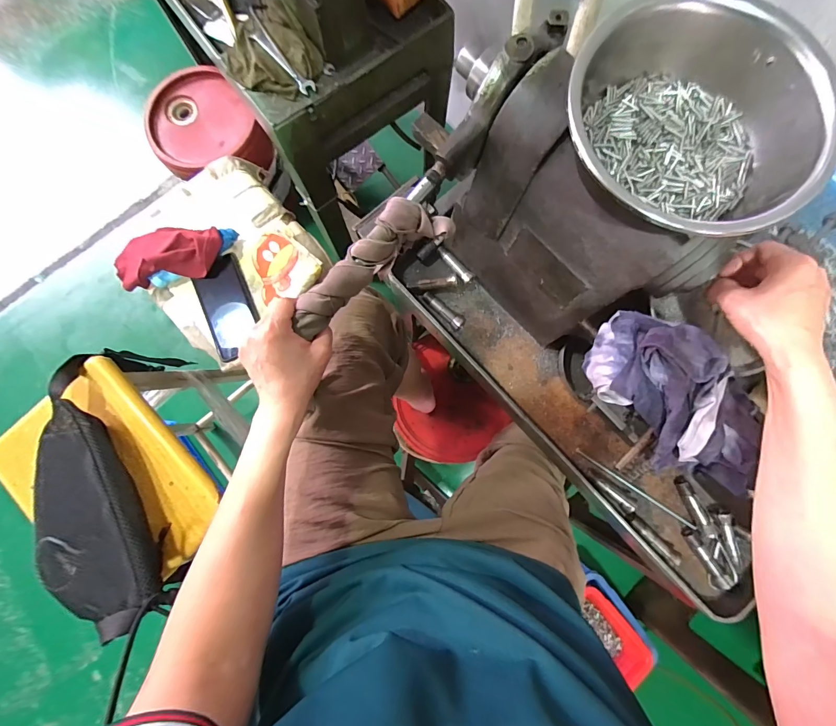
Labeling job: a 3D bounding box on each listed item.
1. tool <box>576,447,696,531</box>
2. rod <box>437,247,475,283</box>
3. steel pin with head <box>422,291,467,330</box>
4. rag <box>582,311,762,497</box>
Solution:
[{"bbox_3d":[0.311,0.181,0.541,0.191,0.007,0.006,35,84,6],"label":"tool"},{"bbox_3d":[0.056,-0.152,0.582,0.019,0.015,0.073,-44,83,-5],"label":"rod"},{"bbox_3d":[0.041,-0.081,0.579,0.022,0.022,0.076,-43,83,-4],"label":"steel pin with head"},{"bbox_3d":[0.231,0.022,0.349,0.094,0.060,0.154,-36,83,-4],"label":"rag"}]

